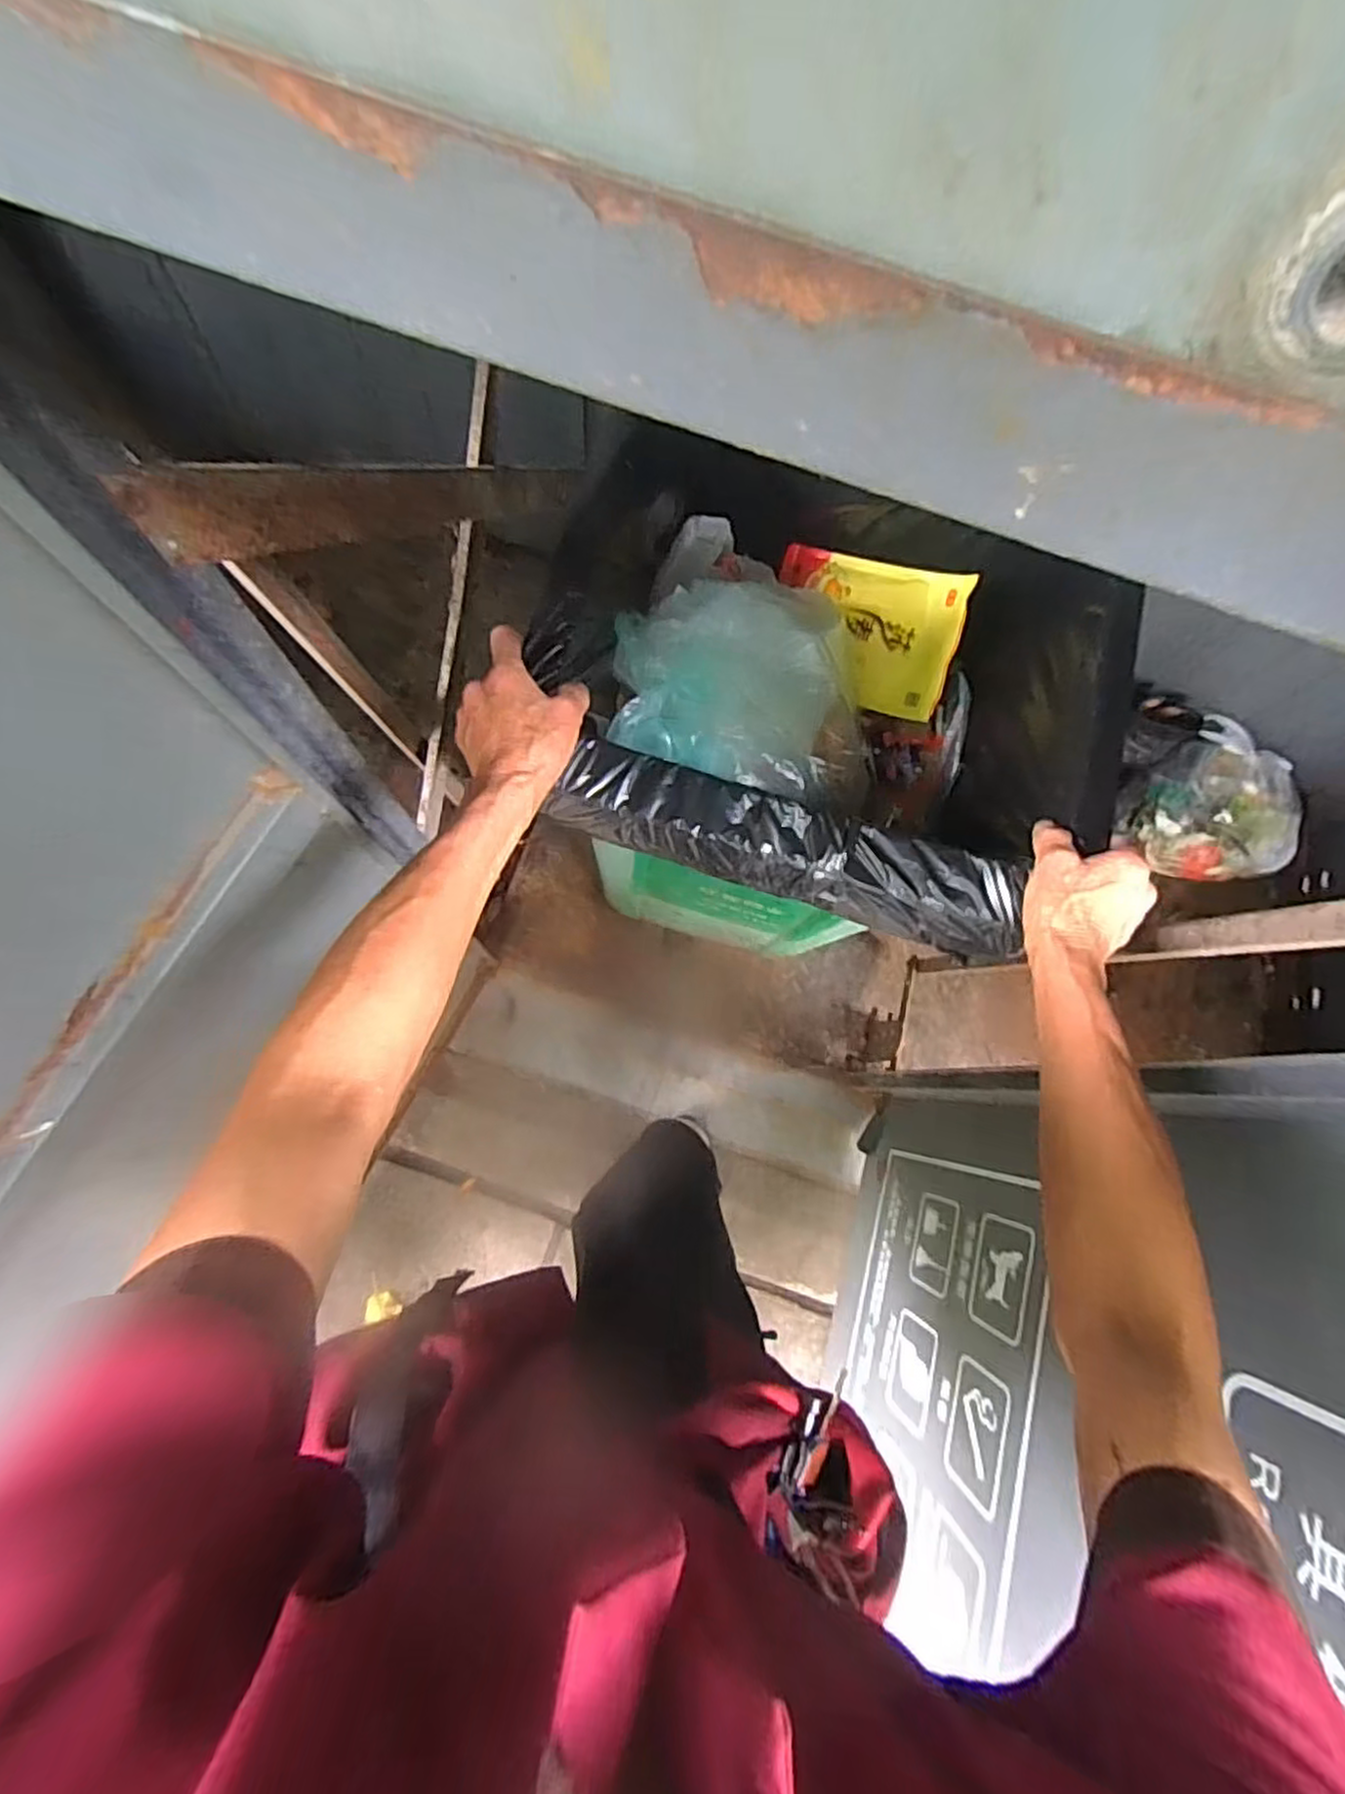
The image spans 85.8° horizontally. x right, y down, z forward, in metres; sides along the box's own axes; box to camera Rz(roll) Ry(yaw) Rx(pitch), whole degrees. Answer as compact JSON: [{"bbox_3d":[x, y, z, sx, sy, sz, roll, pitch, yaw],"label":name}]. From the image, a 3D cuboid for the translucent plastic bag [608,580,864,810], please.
[{"bbox_3d":[0.067,-0.197,0.695,0.234,0.102,0.190,2,84,-2],"label":"translucent plastic bag"}]

